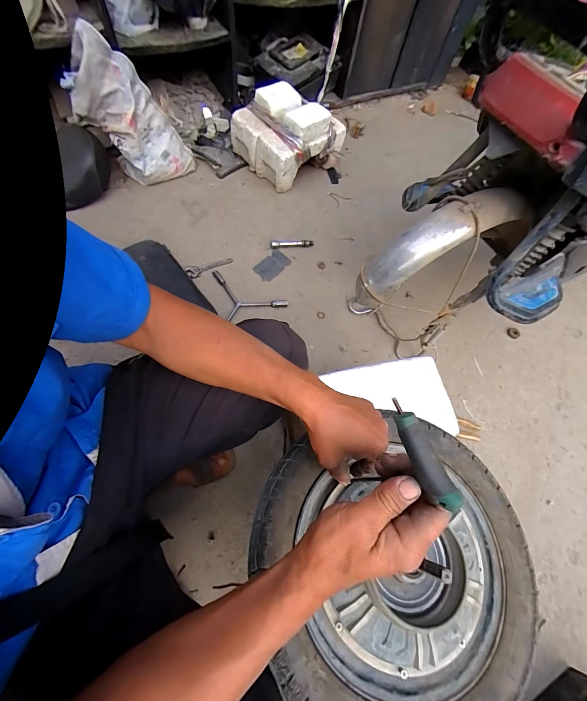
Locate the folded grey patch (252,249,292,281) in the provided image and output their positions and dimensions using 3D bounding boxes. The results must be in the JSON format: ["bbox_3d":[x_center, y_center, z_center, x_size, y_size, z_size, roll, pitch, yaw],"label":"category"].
[{"bbox_3d":[-0.067,-0.271,0.955,0.072,0.009,0.117,40,68,8],"label":"folded grey patch"}]

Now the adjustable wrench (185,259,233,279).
[{"bbox_3d":[-0.258,-0.261,0.924,0.145,0.013,0.040,-23,70,-19],"label":"adjustable wrench"}]

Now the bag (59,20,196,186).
[{"bbox_3d":[-0.475,-0.705,0.904,0.300,0.358,0.134,-29,72,-20],"label":"bag"}]

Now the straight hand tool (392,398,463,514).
[{"bbox_3d":[0.101,0.083,0.238,0.017,0.020,0.087,-21,77,-13],"label":"straight hand tool"}]

